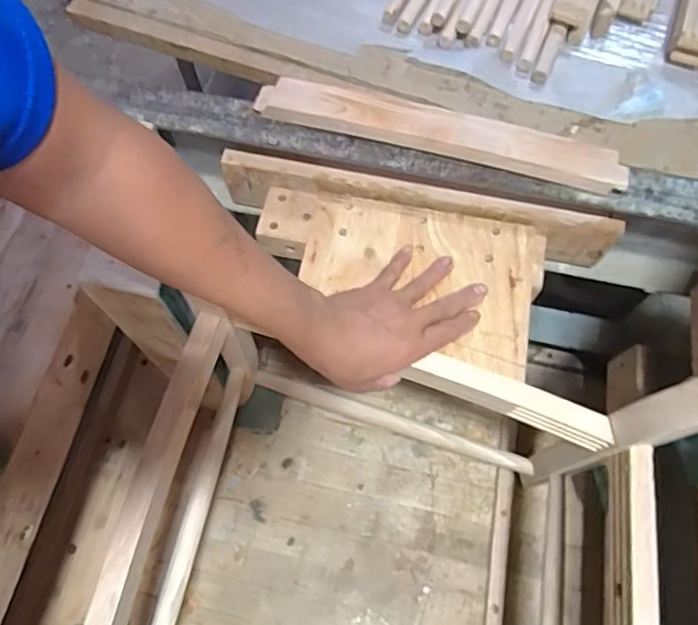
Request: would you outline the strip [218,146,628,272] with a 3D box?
[{"bbox_3d":[0.075,-0.115,0.646,0.442,0.076,0.027,11,67,4],"label":"strip"}]

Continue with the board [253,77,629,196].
[{"bbox_3d":[0.093,-0.193,0.595,0.387,0.022,0.048,15,68,5],"label":"board"}]

